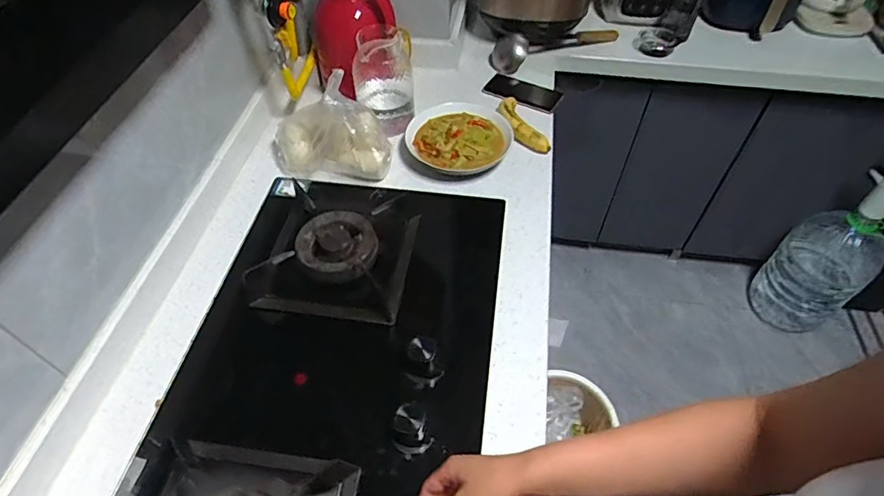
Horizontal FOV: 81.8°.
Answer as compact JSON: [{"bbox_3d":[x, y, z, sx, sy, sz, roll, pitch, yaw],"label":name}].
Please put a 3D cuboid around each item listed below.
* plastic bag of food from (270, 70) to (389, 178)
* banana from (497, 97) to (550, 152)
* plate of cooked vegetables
[{"bbox_3d":[-0.210,-0.218,0.914,0.226,0.183,0.103,1,51,1],"label":"plastic bag of food"},{"bbox_3d":[0.156,-0.248,1.017,0.058,0.034,0.152,-18,54,-14],"label":"banana"},{"bbox_3d":[0.034,-0.214,0.987,0.201,0.038,0.179,-15,53,-11],"label":"plate of cooked vegetables"}]

